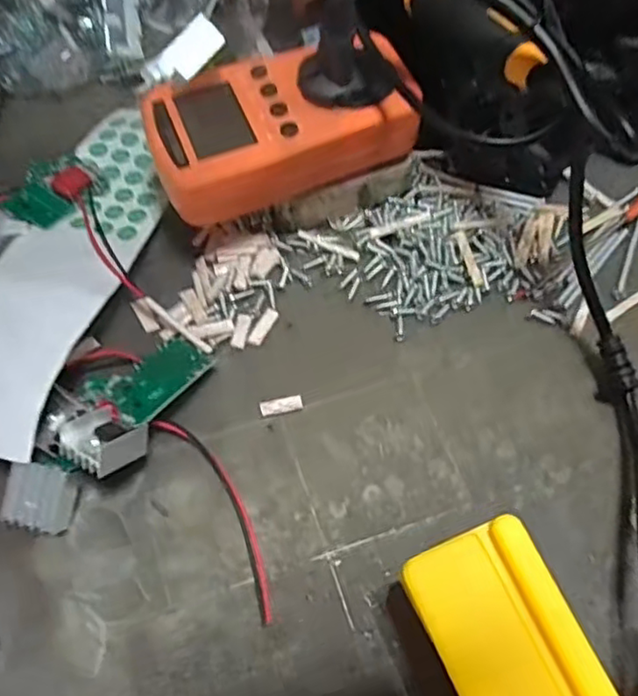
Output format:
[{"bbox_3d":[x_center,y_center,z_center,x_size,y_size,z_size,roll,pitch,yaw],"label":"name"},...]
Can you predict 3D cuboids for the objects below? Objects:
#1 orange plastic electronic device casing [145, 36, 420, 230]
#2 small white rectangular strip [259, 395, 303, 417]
[{"bbox_3d":[-0.016,-0.107,0.309,0.129,0.032,0.073,-19,65,-11],"label":"orange plastic electronic device casing"},{"bbox_3d":[-0.017,0.027,0.298,0.020,0.004,0.007,-11,65,-6],"label":"small white rectangular strip"}]

